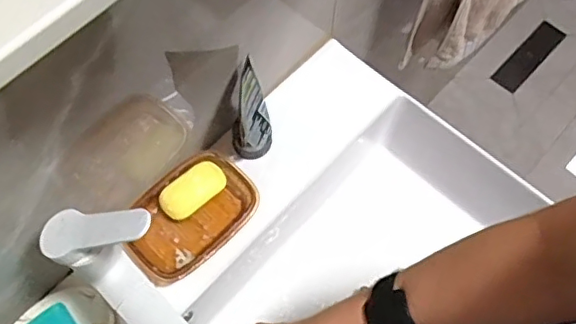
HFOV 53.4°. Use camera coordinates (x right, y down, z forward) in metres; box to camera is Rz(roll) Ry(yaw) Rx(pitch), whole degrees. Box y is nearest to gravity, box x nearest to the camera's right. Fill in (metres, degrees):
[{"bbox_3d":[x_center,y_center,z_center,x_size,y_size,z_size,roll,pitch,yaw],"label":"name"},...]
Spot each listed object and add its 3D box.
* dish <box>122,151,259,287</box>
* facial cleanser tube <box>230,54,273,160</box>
[{"bbox_3d":[-0.109,0.061,0.637,0.148,0.028,0.103,-39,71,-16],"label":"dish"},{"bbox_3d":[-0.042,-0.054,0.641,0.043,0.128,0.038,-3,34,-2],"label":"facial cleanser tube"}]

